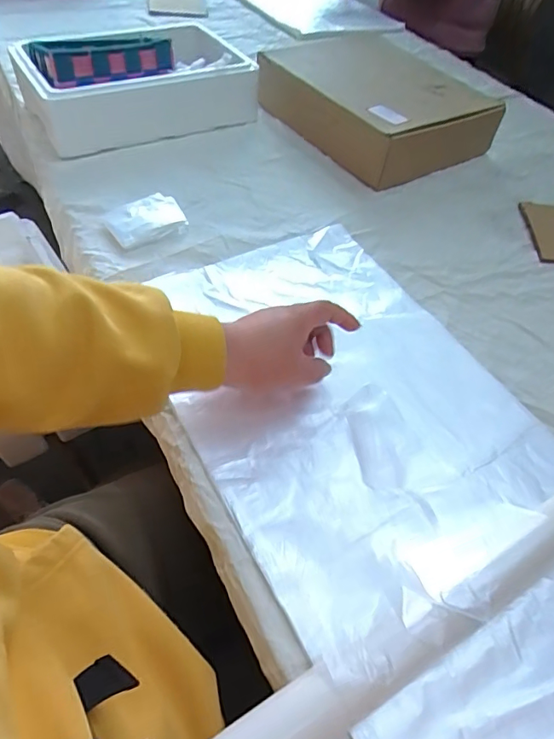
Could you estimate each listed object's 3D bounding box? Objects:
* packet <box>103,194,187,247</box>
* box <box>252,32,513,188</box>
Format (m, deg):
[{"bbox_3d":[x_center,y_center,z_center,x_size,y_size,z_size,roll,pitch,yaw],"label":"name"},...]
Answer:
[{"bbox_3d":[-0.163,-0.187,0.609,0.092,0.019,0.067,-27,59,-24],"label":"packet"},{"bbox_3d":[0.159,-0.401,0.754,0.278,0.095,0.259,-28,59,-24],"label":"box"}]

